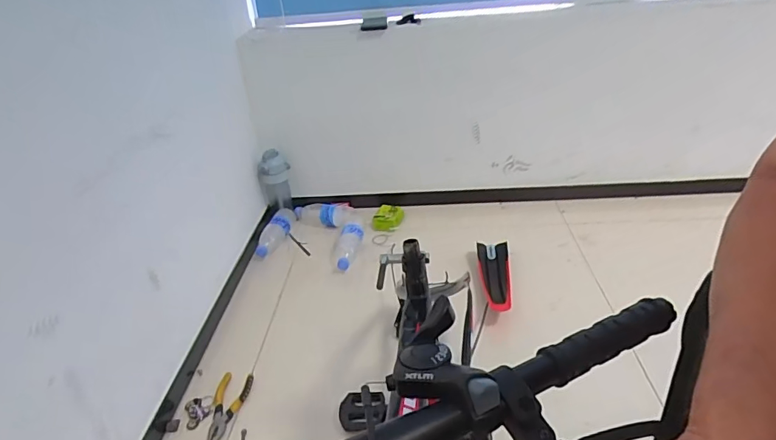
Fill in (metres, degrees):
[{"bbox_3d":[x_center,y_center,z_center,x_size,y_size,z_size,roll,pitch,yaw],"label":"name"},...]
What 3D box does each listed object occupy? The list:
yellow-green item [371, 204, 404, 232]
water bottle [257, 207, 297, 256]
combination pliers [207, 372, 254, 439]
[{"bbox_3d":[-0.003,-0.007,1.490,0.094,0.040,0.118,6,31,17],"label":"yellow-green item"},{"bbox_3d":[-0.325,0.033,1.401,0.059,0.062,0.203,5,31,16],"label":"water bottle"},{"bbox_3d":[-0.316,0.361,0.920,0.060,0.027,0.150,2,30,11],"label":"combination pliers"}]

